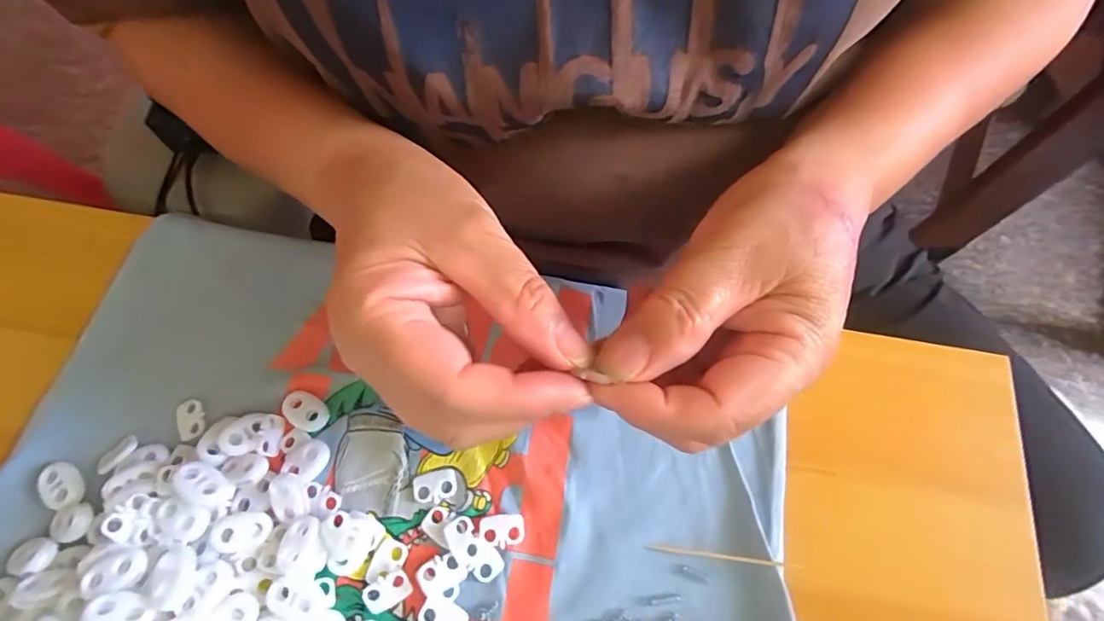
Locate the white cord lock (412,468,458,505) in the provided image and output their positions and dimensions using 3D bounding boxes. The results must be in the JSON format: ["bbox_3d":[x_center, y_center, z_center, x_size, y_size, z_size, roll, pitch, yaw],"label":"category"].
[{"bbox_3d":[-0.051,0.076,0.229,0.019,0.004,0.013,-13,67,-5],"label":"white cord lock"}]

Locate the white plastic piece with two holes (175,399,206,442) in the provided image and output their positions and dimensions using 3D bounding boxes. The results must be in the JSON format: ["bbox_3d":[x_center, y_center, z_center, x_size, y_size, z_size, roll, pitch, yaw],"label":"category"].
[{"bbox_3d":[-0.166,0.049,0.241,0.012,0.004,0.019,-23,69,-9],"label":"white plastic piece with two holes"}]

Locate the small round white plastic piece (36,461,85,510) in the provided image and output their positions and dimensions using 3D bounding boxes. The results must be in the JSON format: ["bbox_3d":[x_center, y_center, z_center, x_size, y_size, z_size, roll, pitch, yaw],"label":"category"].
[{"bbox_3d":[-0.213,0.075,0.227,0.016,0.004,0.022,-29,70,-11],"label":"small round white plastic piece"}]

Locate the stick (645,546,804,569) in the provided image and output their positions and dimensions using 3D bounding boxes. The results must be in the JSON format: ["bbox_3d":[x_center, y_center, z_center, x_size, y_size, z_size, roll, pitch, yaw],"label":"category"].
[{"bbox_3d":[0.069,0.101,0.216,0.060,0.004,0.004,2,63,13],"label":"stick"}]

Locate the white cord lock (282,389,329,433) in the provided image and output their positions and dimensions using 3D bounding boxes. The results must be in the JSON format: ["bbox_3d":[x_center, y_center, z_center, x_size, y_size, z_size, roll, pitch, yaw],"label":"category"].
[{"bbox_3d":[-0.113,0.046,0.241,0.023,0.004,0.015,28,70,12],"label":"white cord lock"}]

